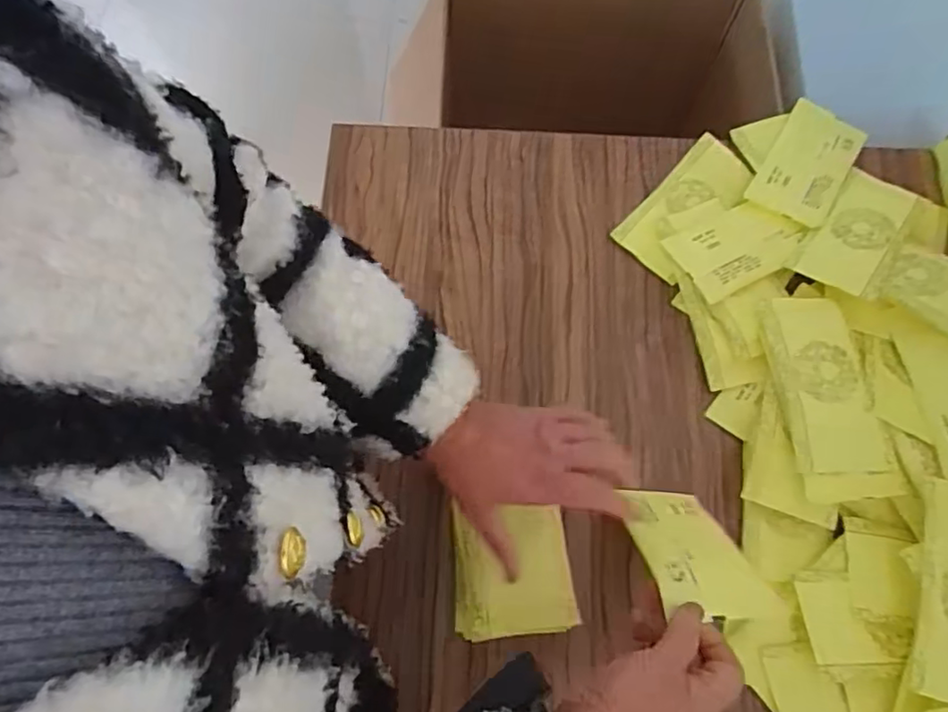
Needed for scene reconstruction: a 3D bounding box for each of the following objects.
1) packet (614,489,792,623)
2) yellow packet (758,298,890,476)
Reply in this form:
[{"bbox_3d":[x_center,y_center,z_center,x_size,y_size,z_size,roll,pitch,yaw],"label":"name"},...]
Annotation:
[{"bbox_3d":[0.170,0.153,0.495,0.080,0.165,0.015,0,105,-3],"label":"packet"},{"bbox_3d":[0.328,0.024,0.581,0.077,0.025,0.175,-2,72,-1],"label":"yellow packet"}]

